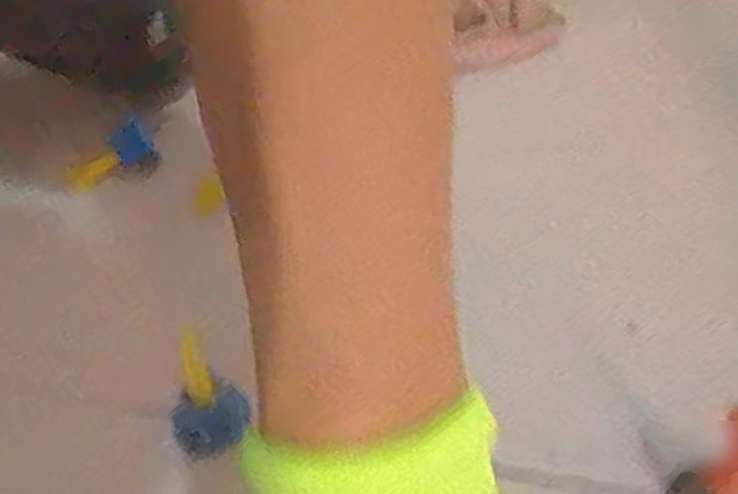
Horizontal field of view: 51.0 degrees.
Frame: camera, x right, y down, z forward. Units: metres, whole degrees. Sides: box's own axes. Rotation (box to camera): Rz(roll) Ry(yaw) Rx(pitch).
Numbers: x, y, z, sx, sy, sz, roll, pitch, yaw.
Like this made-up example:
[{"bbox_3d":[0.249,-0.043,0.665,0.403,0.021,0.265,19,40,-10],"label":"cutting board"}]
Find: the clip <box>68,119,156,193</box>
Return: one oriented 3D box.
[{"bbox_3d":[-0.155,-0.052,0.461,0.055,0.014,0.021,-34,49,5],"label":"clip"}]

